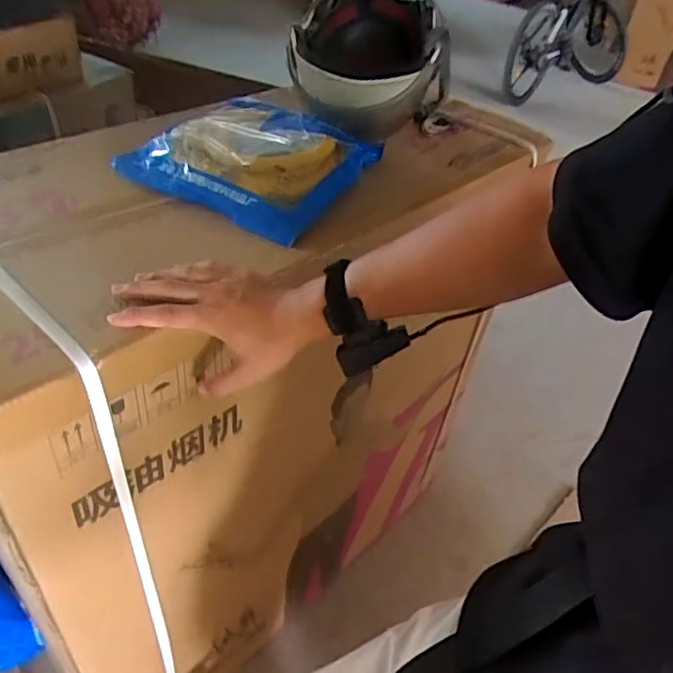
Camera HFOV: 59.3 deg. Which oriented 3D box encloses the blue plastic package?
[{"bbox_3d":[-0.109,-0.250,0.791,0.274,0.043,0.251,25,44,18],"label":"blue plastic package"}]

